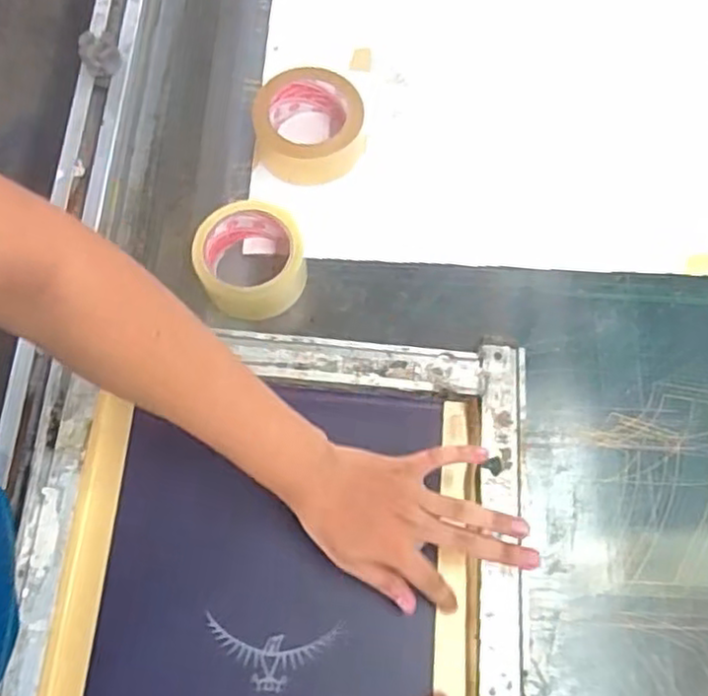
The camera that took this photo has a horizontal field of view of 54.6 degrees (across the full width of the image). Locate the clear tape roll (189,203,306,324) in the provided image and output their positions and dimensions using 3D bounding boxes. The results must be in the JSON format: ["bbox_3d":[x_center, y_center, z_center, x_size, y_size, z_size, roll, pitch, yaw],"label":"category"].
[{"bbox_3d":[-0.096,-0.079,0.642,0.099,0.062,0.095,-1,70,1],"label":"clear tape roll"}]

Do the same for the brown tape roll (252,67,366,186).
[{"bbox_3d":[-0.045,-0.222,0.691,0.107,0.046,0.106,-3,70,1],"label":"brown tape roll"}]

